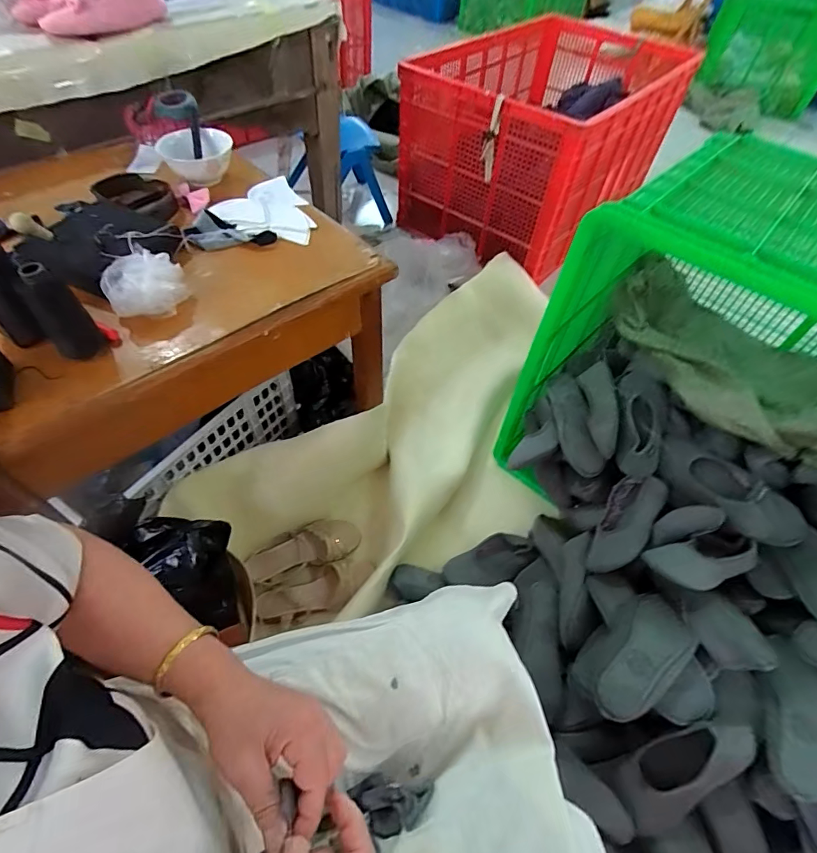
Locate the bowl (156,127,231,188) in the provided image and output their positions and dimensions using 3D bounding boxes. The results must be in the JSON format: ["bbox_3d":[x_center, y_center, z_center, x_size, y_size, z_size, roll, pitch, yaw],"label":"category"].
[{"bbox_3d":[-0.362,-0.463,0.782,0.114,0.056,0.123,2,53,-2],"label":"bowl"}]

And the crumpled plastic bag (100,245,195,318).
[{"bbox_3d":[-0.336,-0.181,0.579,0.095,0.047,0.075,-24,58,-20],"label":"crumpled plastic bag"}]

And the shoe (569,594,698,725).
[{"bbox_3d":[0.349,0.358,0.706,0.209,0.092,0.105,-34,62,-25],"label":"shoe"}]

